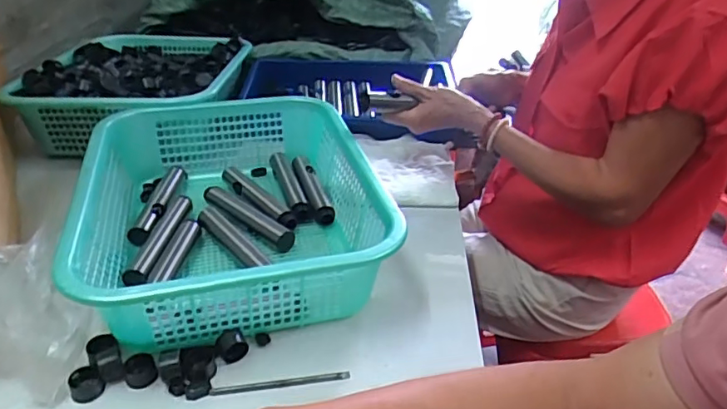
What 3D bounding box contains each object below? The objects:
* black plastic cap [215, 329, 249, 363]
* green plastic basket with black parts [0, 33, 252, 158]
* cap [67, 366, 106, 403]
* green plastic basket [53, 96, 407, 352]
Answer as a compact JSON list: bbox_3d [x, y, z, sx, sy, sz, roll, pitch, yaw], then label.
[{"bbox_3d":[-0.117,0.124,0.481,0.022,0.018,0.023,-18,36,-31],"label":"black plastic cap"},{"bbox_3d":[-0.334,-0.176,0.834,0.274,0.106,0.302,4,33,1],"label":"green plastic basket with black parts"},{"bbox_3d":[-0.231,0.149,0.452,0.024,0.018,0.022,2,30,-1],"label":"cap"},{"bbox_3d":[-0.143,0.003,0.601,0.288,0.118,0.350,-6,31,-15],"label":"green plastic basket"}]

